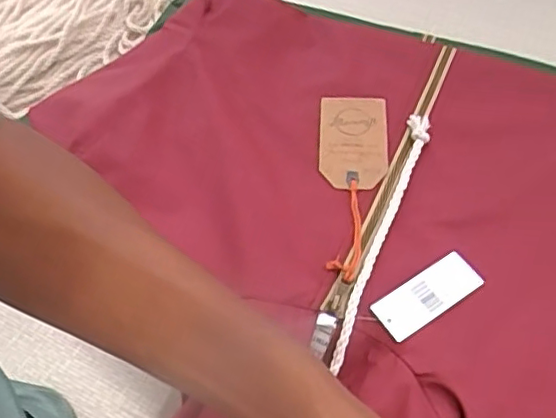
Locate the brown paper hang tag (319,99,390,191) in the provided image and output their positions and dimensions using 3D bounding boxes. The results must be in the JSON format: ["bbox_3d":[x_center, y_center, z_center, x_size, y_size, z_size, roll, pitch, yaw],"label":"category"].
[{"bbox_3d":[0.065,-0.058,0.527,0.058,0.007,0.095,2,61,4],"label":"brown paper hang tag"}]

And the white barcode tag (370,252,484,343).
[{"bbox_3d":[0.108,0.063,0.441,0.080,0.008,0.033,-30,60,-17],"label":"white barcode tag"}]

